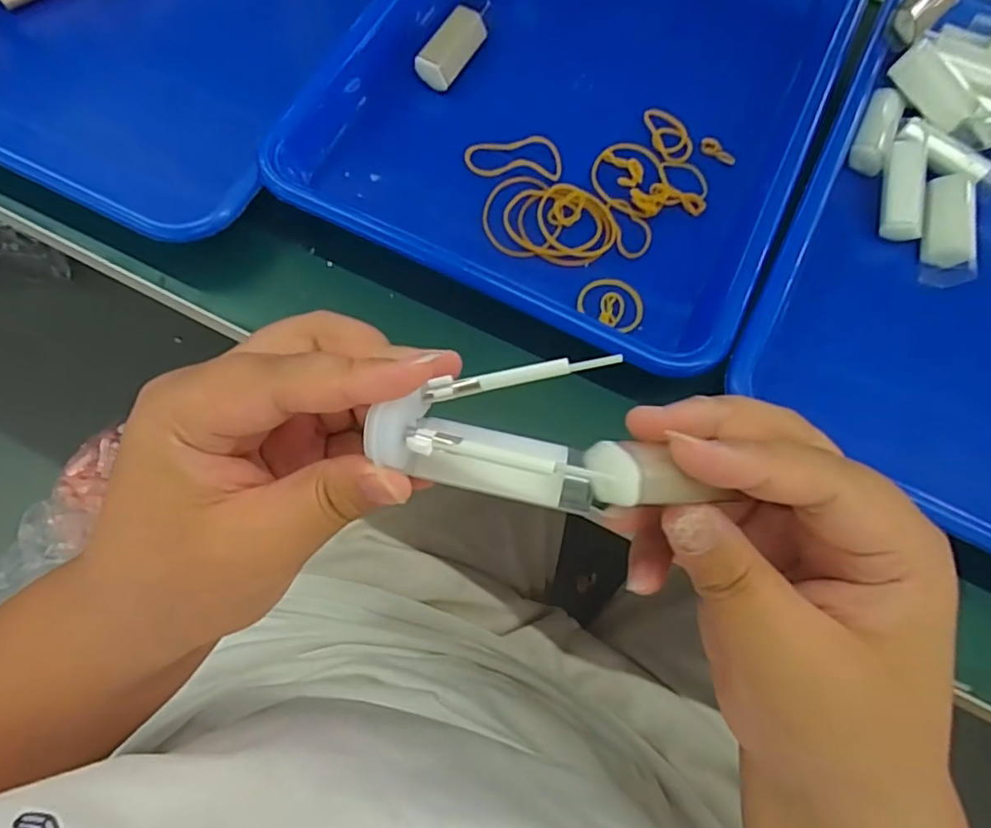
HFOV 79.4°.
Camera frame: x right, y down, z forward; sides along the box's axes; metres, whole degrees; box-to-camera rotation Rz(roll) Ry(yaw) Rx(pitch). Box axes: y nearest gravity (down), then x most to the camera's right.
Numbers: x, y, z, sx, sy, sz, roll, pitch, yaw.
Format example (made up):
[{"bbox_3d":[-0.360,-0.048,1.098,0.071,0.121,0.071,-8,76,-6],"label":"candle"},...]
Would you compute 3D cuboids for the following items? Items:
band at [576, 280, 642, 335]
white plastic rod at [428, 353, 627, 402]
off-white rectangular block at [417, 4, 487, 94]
[{"bbox_3d":[0.059,-0.057,0.299,0.033,0.004,0.027,19,70,4],"label":"band"},{"bbox_3d":[0.008,-0.012,0.193,0.064,0.004,0.006,-11,71,2],"label":"white plastic rod"},{"bbox_3d":[-0.025,-0.207,0.337,0.023,0.012,0.050,41,77,-19],"label":"off-white rectangular block"}]

